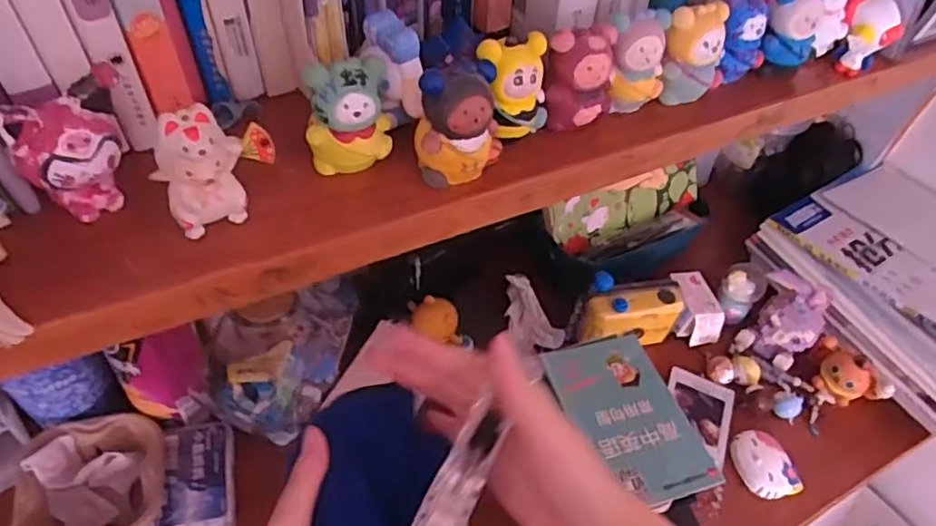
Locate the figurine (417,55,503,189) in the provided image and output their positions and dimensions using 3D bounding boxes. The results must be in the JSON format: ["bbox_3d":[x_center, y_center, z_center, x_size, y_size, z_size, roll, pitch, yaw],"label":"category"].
[{"bbox_3d":[-0.005,-0.066,0.311,0.037,0.055,0.034,-8,34,-12],"label":"figurine"}]

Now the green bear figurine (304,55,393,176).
[{"bbox_3d":[-0.054,-0.070,0.306,0.036,0.046,0.035,-1,50,-10],"label":"green bear figurine"}]

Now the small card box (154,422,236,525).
[{"bbox_3d":[-0.220,0.176,0.540,0.058,0.021,0.096,-6,51,-14],"label":"small card box"}]

